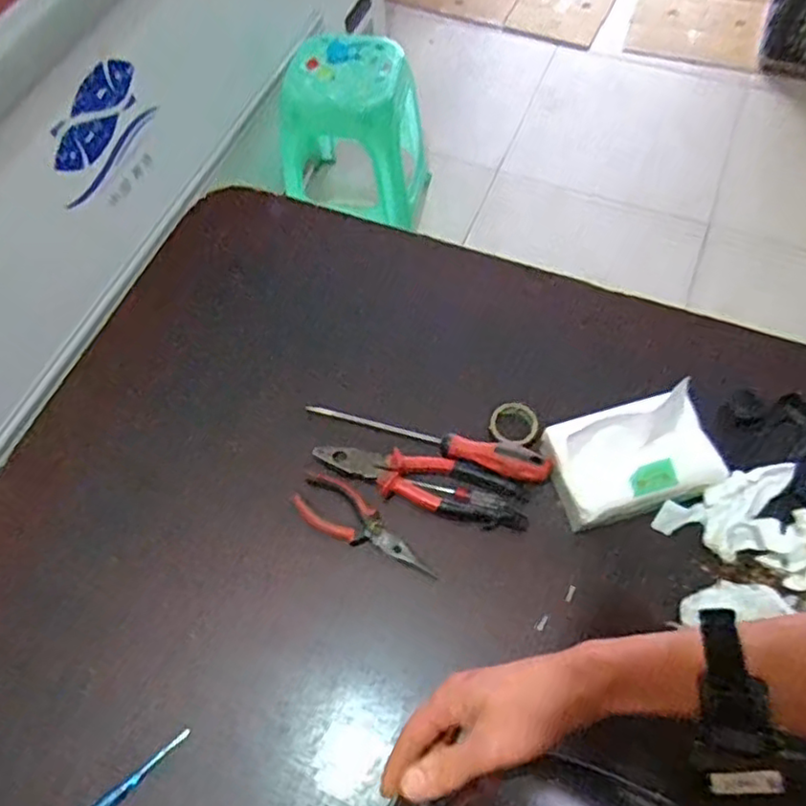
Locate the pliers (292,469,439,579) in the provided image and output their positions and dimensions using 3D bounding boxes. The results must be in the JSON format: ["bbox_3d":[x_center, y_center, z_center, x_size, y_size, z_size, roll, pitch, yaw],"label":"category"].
[{"bbox_3d":[-0.035,0.116,0.620,0.152,0.017,0.048,27,67,15],"label":"pliers"}]

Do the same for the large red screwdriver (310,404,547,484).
[{"bbox_3d":[0.023,0.030,0.650,0.247,0.026,0.028,19,65,12],"label":"large red screwdriver"}]

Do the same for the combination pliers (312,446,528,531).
[{"bbox_3d":[0.019,0.073,0.630,0.202,0.021,0.053,14,64,10],"label":"combination pliers"}]

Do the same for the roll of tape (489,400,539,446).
[{"bbox_3d":[0.111,0.020,0.658,0.041,0.012,0.047,-34,66,-15],"label":"roll of tape"}]

